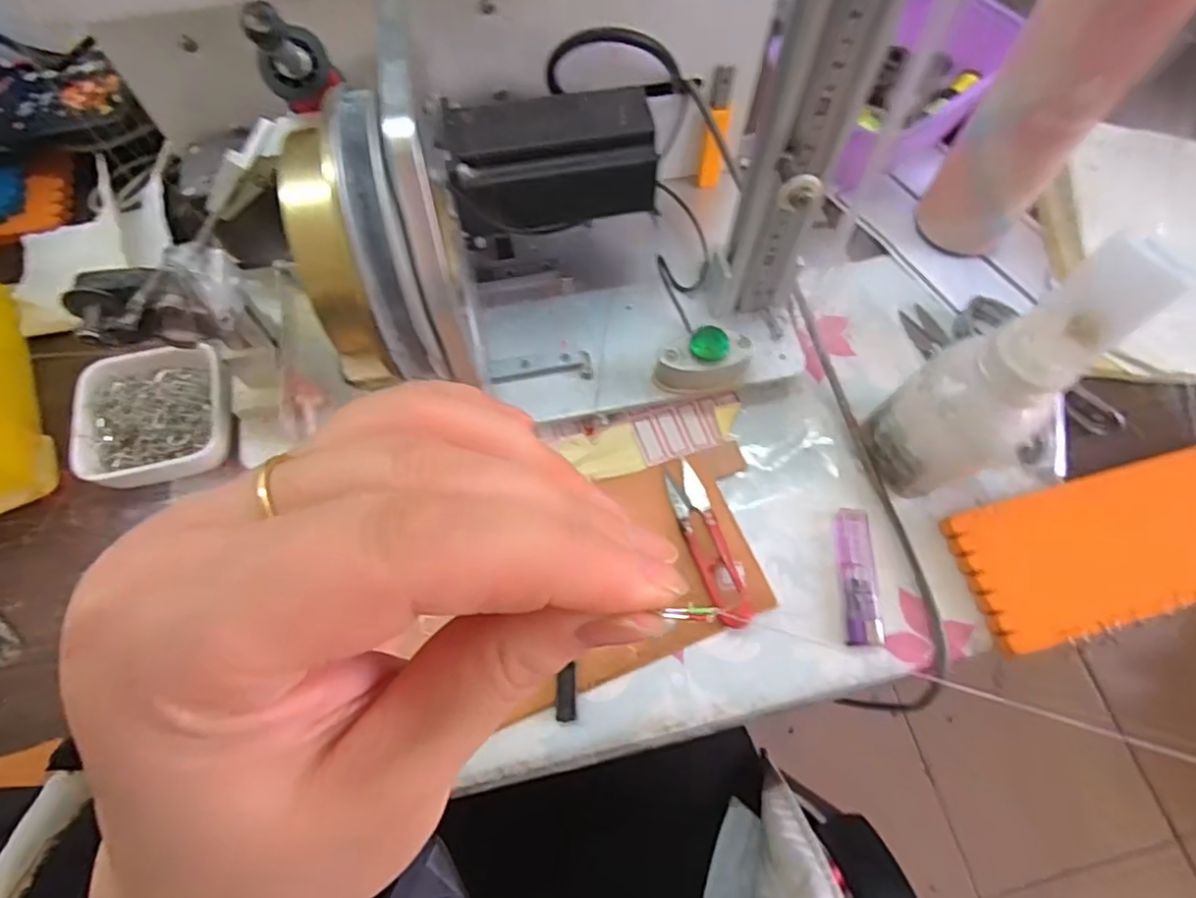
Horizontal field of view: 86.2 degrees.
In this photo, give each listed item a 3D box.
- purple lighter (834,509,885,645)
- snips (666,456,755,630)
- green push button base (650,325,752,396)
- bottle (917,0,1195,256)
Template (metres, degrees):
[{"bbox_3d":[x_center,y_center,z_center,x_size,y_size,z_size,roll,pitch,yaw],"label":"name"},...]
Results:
[{"bbox_3d":[0.149,0.072,0.365,0.020,0.010,0.075,2,67,0],"label":"purple lighter"},{"bbox_3d":[0.064,0.054,0.372,0.022,0.011,0.099,-17,68,-8],"label":"snips"},{"bbox_3d":[0.063,-0.053,0.386,0.057,0.034,0.026,-8,67,-4],"label":"green push button base"},{"bbox_3d":[0.259,-0.207,0.360,0.062,0.209,0.059,15,67,6],"label":"bottle"}]

